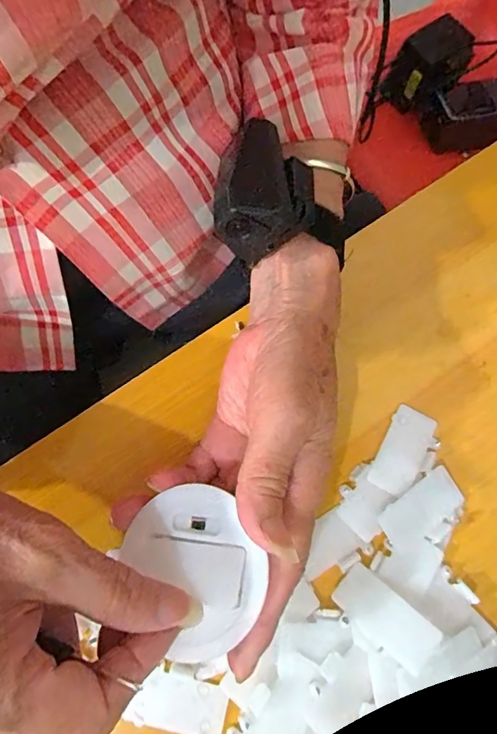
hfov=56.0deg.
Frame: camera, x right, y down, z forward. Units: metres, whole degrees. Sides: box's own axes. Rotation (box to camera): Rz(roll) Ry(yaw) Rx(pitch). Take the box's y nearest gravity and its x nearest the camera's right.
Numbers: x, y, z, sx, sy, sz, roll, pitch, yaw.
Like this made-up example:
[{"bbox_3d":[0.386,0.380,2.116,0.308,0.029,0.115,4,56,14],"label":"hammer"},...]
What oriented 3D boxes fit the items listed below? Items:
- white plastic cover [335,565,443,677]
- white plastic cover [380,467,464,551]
[{"bbox_3d":[0.064,0.117,0.220,0.048,0.004,0.023,34,74,34],"label":"white plastic cover"},{"bbox_3d":[0.091,0.076,0.244,0.047,0.004,0.026,-35,75,-11],"label":"white plastic cover"}]

